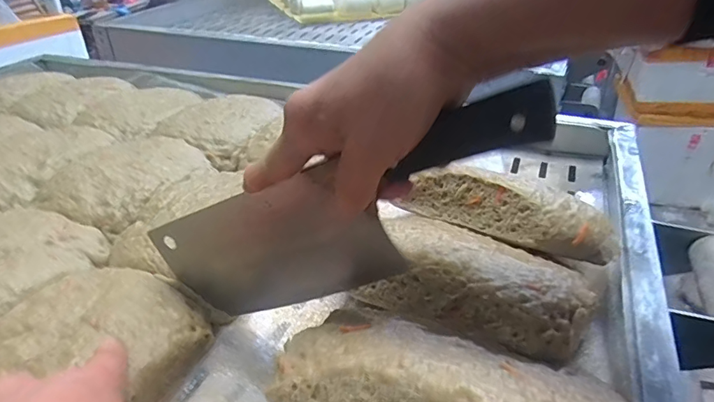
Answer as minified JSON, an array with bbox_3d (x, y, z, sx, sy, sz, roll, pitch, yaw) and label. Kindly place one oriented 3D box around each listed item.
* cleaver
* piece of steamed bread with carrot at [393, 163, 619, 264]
[{"bbox_3d":[-0.016,0.011,0.296,0.282,0.094,0.013,-27,22,32],"label":"cleaver"},{"bbox_3d":[0.111,0.003,0.367,0.168,0.045,0.067,14,38,23],"label":"piece of steamed bread with carrot"}]

